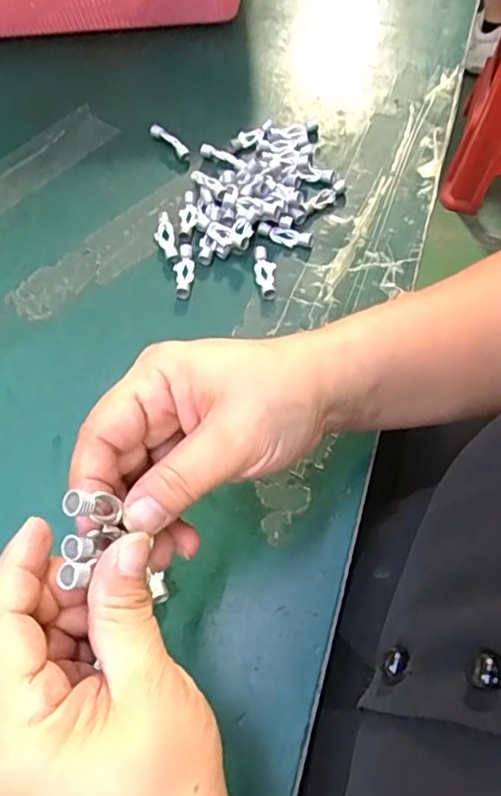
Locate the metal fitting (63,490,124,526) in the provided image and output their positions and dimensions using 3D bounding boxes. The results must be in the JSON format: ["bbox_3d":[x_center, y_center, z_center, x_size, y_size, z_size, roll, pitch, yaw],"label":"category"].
[{"bbox_3d":[-0.055,0.039,0.222,0.010,0.028,0.010,-7,69,19],"label":"metal fitting"}]

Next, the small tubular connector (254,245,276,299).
[{"bbox_3d":[0.009,-0.080,0.394,0.013,0.008,0.036,-2,63,0],"label":"small tubular connector"}]

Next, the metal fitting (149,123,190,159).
[{"bbox_3d":[-0.059,-0.187,0.450,0.038,0.008,0.009,40,70,18],"label":"metal fitting"}]

